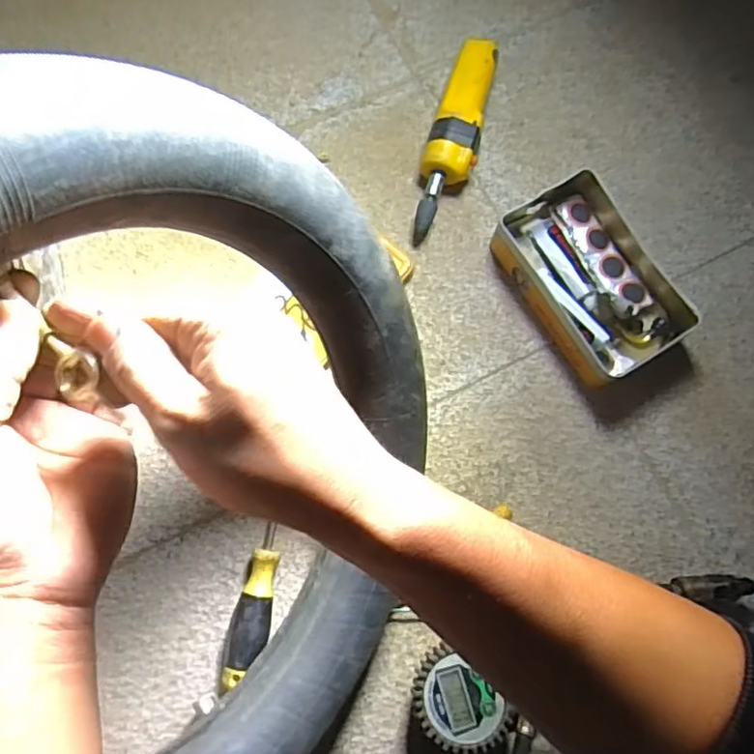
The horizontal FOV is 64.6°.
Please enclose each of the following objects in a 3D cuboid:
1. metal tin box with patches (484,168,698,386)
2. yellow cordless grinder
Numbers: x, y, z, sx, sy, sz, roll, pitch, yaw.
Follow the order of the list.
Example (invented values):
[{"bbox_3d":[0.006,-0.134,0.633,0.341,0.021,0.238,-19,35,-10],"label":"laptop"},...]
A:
[{"bbox_3d":[0.190,-0.087,0.529,0.108,0.041,0.170,-31,79,-6],"label":"metal tin box with patches"},{"bbox_3d":[0.072,-0.221,0.558,0.049,0.040,0.197,16,78,1],"label":"yellow cordless grinder"}]

